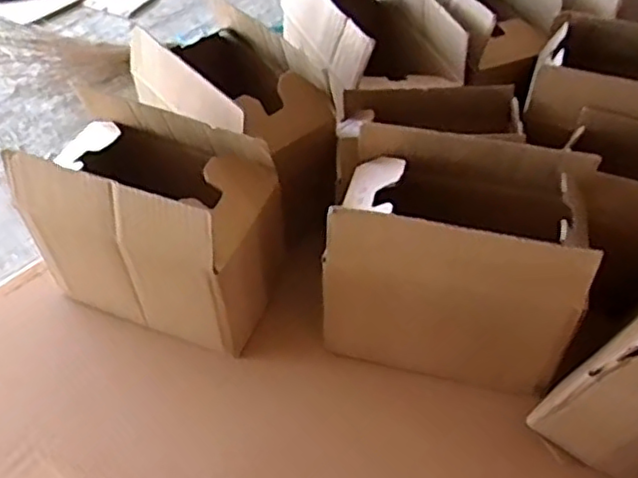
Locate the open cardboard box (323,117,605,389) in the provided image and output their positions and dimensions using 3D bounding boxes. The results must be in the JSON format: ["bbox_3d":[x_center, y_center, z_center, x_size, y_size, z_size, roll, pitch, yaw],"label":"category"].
[{"bbox_3d":[0.126,0.007,0.650,0.232,0.189,0.167,7,47,6],"label":"open cardboard box"}]

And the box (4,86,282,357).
[{"bbox_3d":[-0.166,-0.009,0.702,0.227,0.217,0.129,15,49,14],"label":"box"}]

